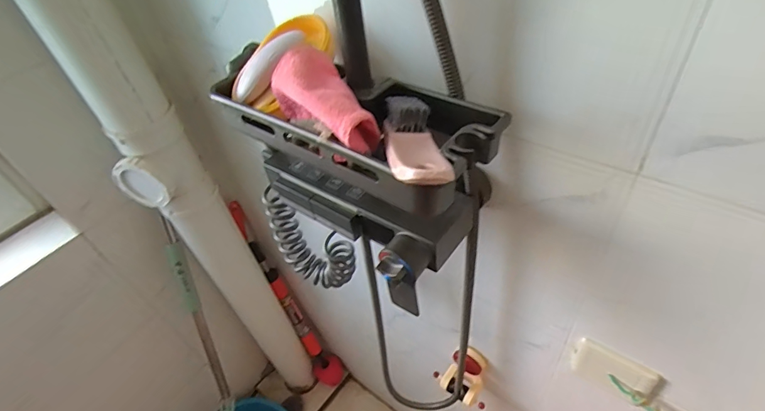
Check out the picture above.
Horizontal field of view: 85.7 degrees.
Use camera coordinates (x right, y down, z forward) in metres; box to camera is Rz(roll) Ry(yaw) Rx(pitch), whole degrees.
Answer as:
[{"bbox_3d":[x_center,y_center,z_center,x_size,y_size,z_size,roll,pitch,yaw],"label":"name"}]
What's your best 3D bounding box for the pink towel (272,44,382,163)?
[{"bbox_3d":[-0.050,-0.088,0.359,0.057,0.055,0.126,-24,48,-18],"label":"pink towel"}]

